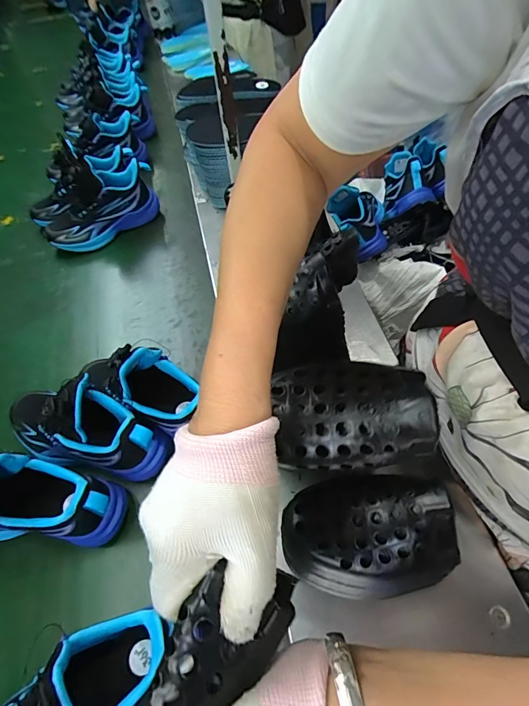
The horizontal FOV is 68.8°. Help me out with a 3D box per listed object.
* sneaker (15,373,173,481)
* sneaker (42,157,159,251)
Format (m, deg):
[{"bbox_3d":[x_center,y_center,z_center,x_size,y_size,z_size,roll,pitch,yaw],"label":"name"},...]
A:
[{"bbox_3d":[-0.231,0.085,0.478,0.215,0.127,0.080,11,56,12],"label":"sneaker"},{"bbox_3d":[-0.331,-0.295,0.770,0.230,0.125,0.092,-35,58,-3],"label":"sneaker"}]

